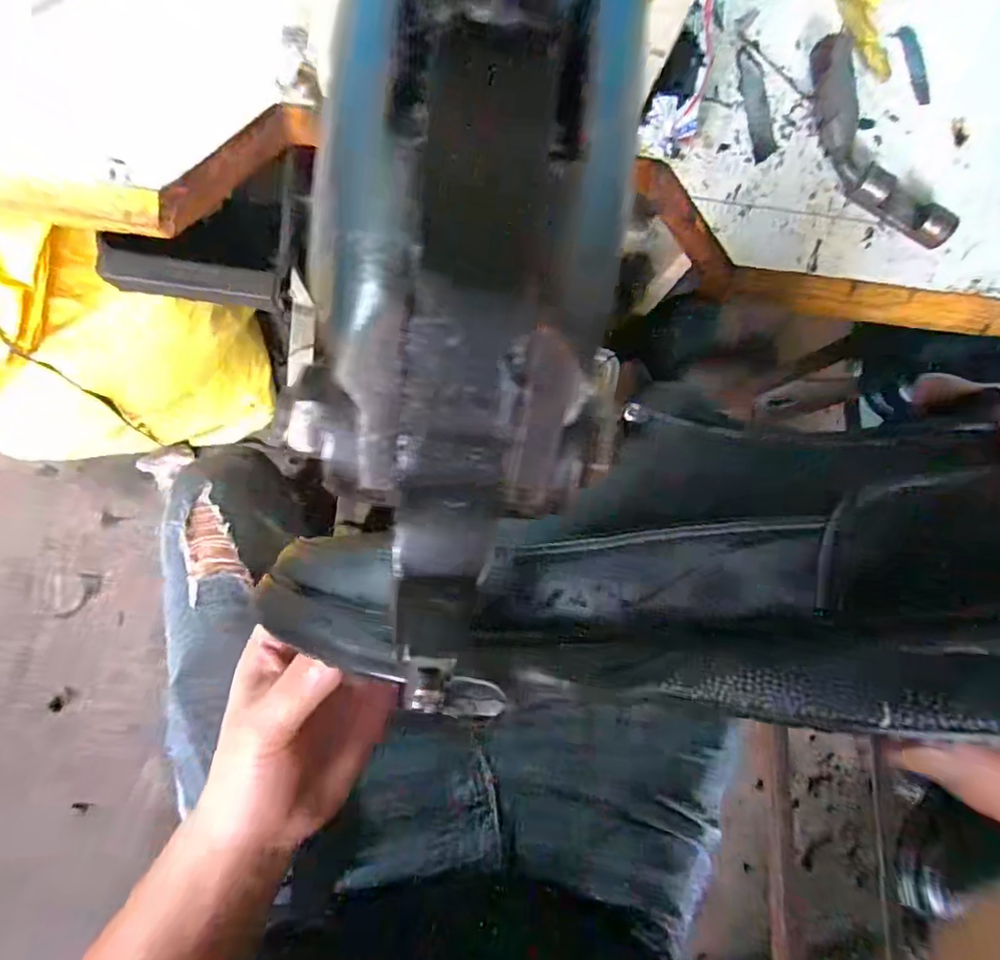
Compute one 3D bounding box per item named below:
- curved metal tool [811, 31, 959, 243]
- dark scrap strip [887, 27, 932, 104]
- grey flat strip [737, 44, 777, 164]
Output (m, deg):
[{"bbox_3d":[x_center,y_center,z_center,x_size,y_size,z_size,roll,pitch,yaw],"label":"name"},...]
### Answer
[{"bbox_3d":[0.263,-0.235,0.387,0.050,0.029,0.162,-24,88,-8],"label":"curved metal tool"},{"bbox_3d":[0.314,-0.314,0.414,0.017,0.006,0.060,-18,87,-7],"label":"dark scrap strip"},{"bbox_3d":[0.187,-0.273,0.394,0.019,0.004,0.087,-7,86,-7],"label":"grey flat strip"}]

